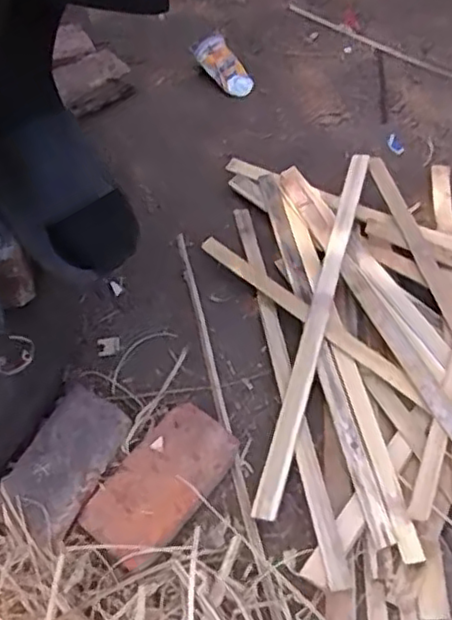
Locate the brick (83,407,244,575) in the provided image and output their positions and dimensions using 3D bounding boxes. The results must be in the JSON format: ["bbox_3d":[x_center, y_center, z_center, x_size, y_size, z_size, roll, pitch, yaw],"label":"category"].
[{"bbox_3d":[-0.069,0.183,0.707,0.088,0.040,0.170,33,62,16],"label":"brick"}]

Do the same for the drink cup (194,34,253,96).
[{"bbox_3d":[-0.002,-0.392,1.085,0.059,0.056,0.101,-34,66,-22],"label":"drink cup"}]

